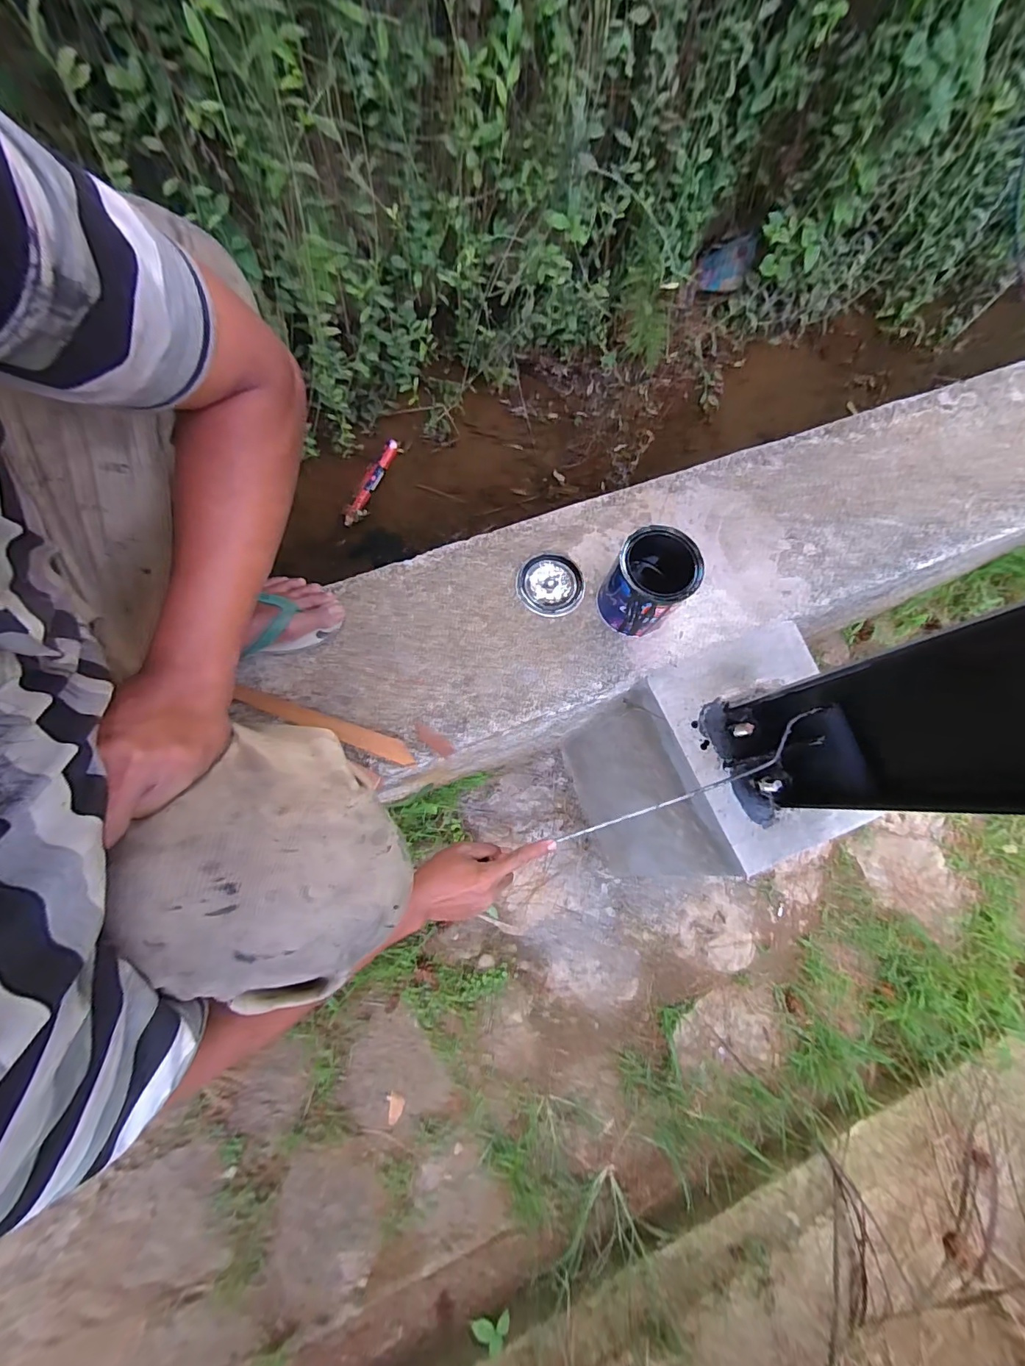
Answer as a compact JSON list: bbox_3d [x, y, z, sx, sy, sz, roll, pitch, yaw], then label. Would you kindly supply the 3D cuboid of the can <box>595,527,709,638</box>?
[{"bbox_3d":[0.186,-0.139,0.668,0.105,0.123,0.107,1,77,-5],"label":"can"}]

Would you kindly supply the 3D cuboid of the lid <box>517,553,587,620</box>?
[{"bbox_3d":[0.059,-0.150,0.723,0.103,0.006,0.096,1,77,-5],"label":"lid"}]

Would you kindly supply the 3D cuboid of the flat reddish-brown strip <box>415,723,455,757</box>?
[{"bbox_3d":[-0.109,0.079,0.657,0.062,0.007,0.018,38,76,4],"label":"flat reddish-brown strip"}]

